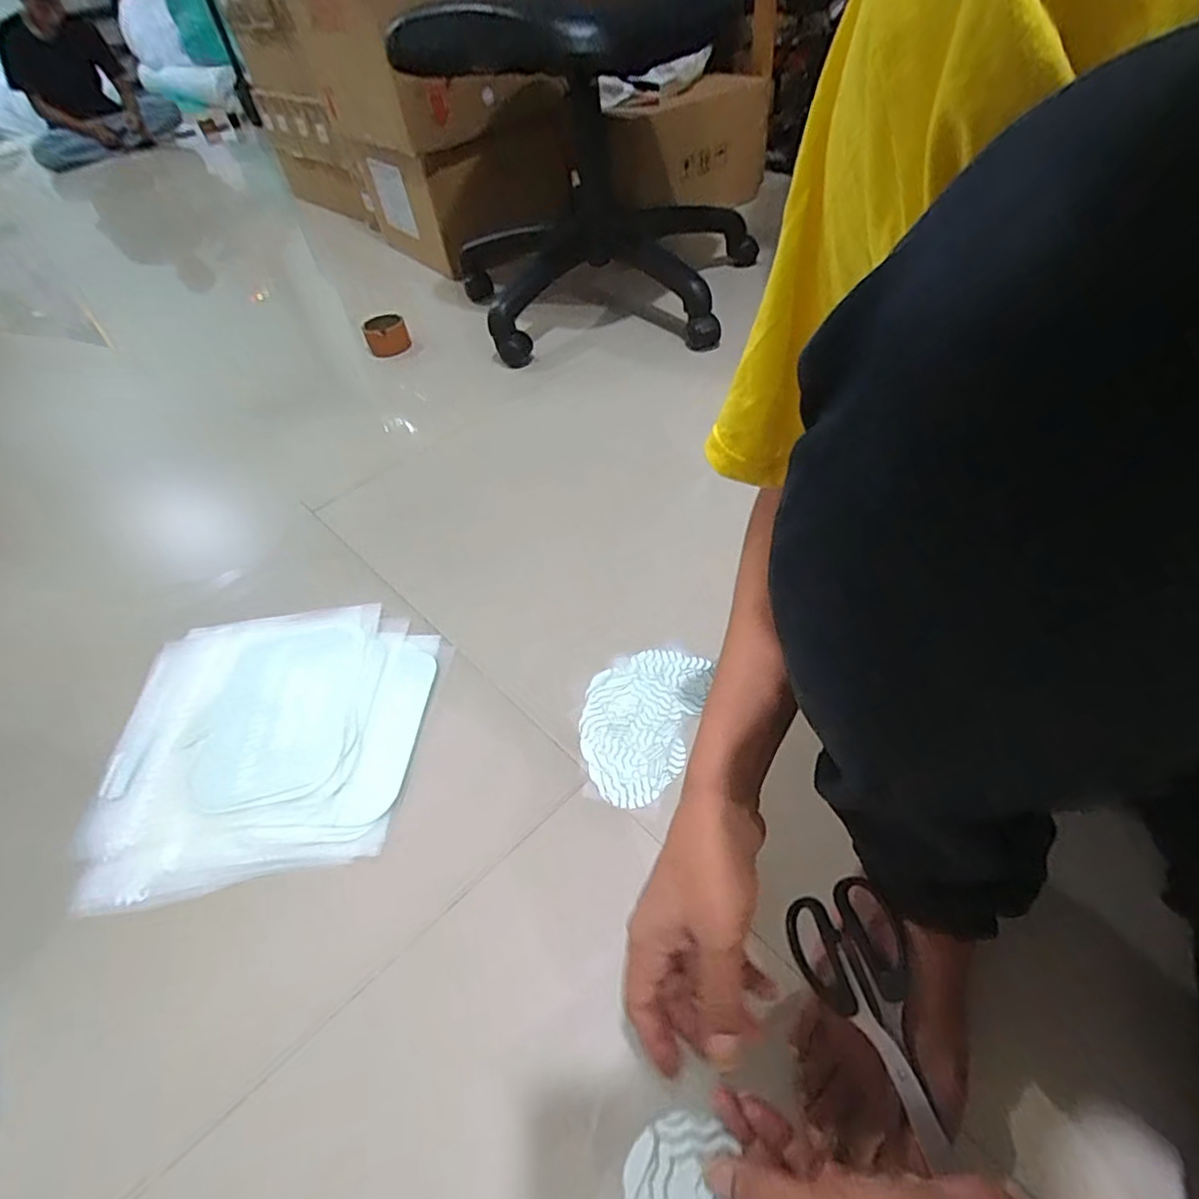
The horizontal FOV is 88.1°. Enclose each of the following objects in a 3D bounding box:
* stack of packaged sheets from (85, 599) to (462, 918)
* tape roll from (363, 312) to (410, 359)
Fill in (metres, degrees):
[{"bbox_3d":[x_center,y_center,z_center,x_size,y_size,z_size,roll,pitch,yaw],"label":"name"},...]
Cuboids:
[{"bbox_3d":[-0.338,0.133,0.634,0.328,0.015,0.307,-6,46,0],"label":"stack of packaged sheets"},{"bbox_3d":[-0.422,-0.526,1.234,0.082,0.068,0.093,-16,47,-10],"label":"tape roll"}]

